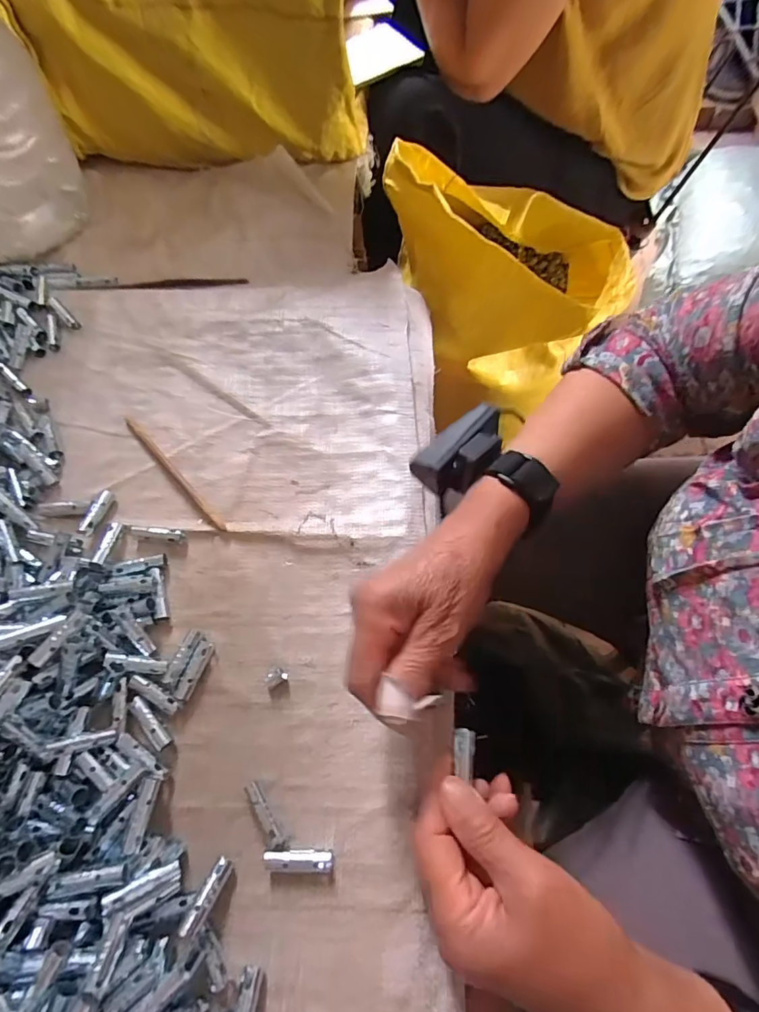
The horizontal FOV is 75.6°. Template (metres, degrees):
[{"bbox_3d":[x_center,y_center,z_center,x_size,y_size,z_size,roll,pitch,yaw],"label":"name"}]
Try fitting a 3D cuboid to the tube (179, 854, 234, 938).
[{"bbox_3d":[-0.098,0.222,0.278,0.010,0.009,0.039,24,36,10],"label":"tube"}]

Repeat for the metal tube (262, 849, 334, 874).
[{"bbox_3d":[-0.048,0.210,0.289,0.041,0.008,0.010,2,65,0],"label":"metal tube"}]

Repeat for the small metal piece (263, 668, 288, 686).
[{"bbox_3d":[-0.072,0.117,0.336,0.015,0.009,0.011,-24,68,-12],"label":"small metal piece"}]

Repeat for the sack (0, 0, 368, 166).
[{"bbox_3d":[-0.185,-0.441,0.487,0.310,0.217,0.081,6,65,2],"label":"sack"}]

